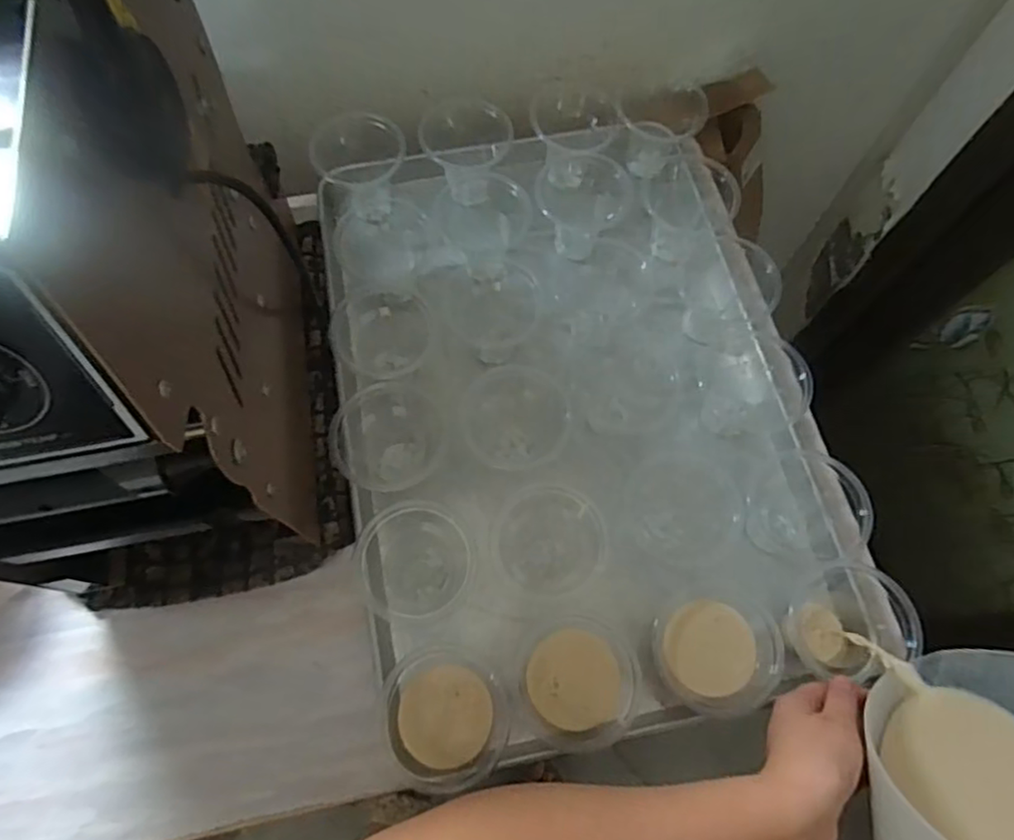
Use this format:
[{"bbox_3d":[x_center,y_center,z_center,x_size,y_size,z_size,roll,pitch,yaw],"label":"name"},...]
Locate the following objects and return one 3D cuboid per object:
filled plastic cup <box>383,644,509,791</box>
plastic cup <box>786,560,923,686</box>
[{"bbox_3d":[-0.048,0.228,0.477,0.095,0.074,0.096,0,69,-1],"label":"filled plastic cup"},{"bbox_3d":[0.260,0.160,0.495,0.086,0.090,0.077,-19,71,-8],"label":"plastic cup"}]

